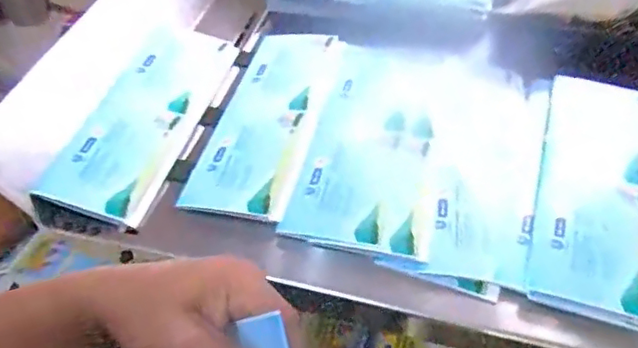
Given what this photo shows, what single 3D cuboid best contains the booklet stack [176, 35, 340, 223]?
[{"bbox_3d":[-0.062,-0.075,0.695,0.122,0.015,0.303,9,49,9],"label":"booklet stack"}]

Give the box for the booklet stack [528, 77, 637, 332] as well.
[{"bbox_3d":[0.287,0.010,0.607,0.114,0.009,0.309,13,50,12],"label":"booklet stack"}]

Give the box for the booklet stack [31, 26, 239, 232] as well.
[{"bbox_3d":[-0.201,-0.075,0.699,0.130,0.019,0.324,13,50,13],"label":"booklet stack"}]

